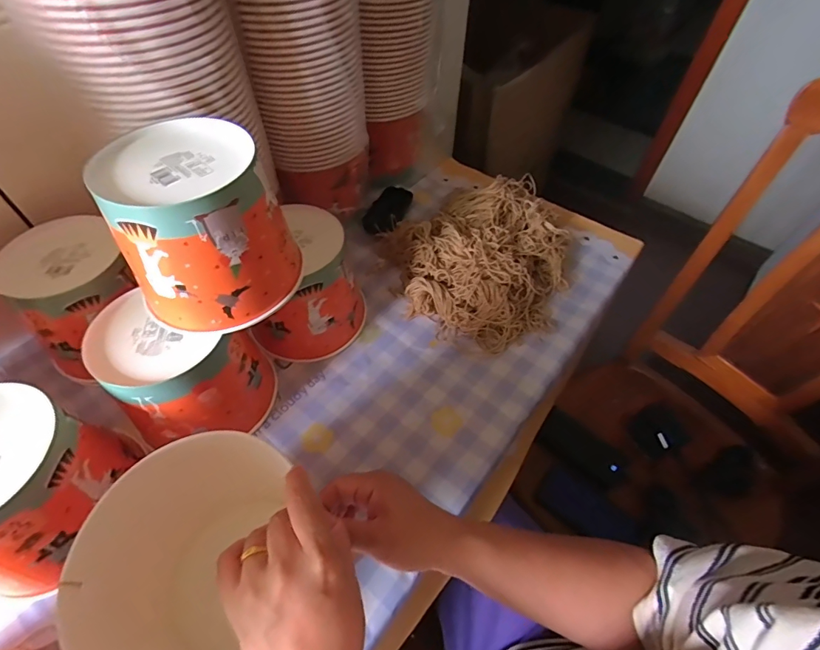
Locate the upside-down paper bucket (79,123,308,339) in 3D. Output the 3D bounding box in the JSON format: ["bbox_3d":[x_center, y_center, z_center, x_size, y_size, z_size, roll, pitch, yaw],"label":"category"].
[{"bbox_3d":[-0.194,-0.092,0.399,0.142,0.130,0.144,-22,57,-16],"label":"upside-down paper bucket"}]

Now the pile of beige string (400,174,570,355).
[{"bbox_3d":[0.124,-0.113,0.629,0.223,0.064,0.308,19,55,12],"label":"pile of beige string"}]

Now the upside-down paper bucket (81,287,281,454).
[{"bbox_3d":[-0.235,0.052,0.459,0.140,0.132,0.128,1,54,-1],"label":"upside-down paper bucket"}]

